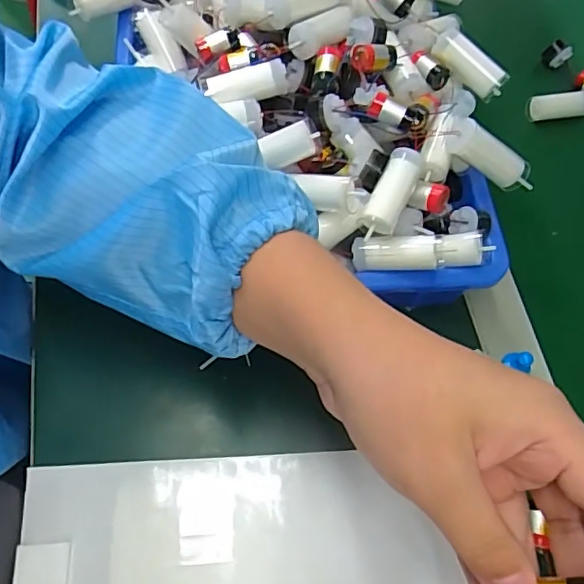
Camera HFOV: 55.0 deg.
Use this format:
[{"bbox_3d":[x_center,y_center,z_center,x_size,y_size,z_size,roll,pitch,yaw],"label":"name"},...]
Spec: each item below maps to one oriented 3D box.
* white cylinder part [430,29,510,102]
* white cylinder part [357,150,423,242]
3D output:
[{"bbox_3d":[0.115,-0.148,0.364,0.051,0.019,0.014,40,68,-3],"label":"white cylinder part"},{"bbox_3d":[0.056,-0.056,0.320,0.019,0.016,0.054,26,82,9],"label":"white cylinder part"}]

